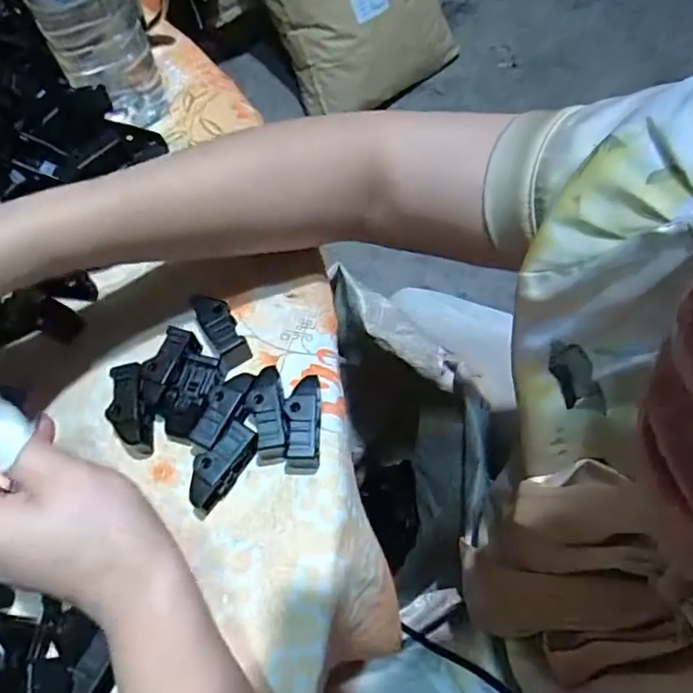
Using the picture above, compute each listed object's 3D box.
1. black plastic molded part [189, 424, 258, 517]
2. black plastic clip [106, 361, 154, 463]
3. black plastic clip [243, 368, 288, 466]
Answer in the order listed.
[{"bbox_3d":[-0.068,0.064,0.319,0.019,0.018,0.048,30,70,17],"label":"black plastic molded part"},{"bbox_3d":[-0.123,0.036,0.339,0.021,0.023,0.050,-19,65,-5],"label":"black plastic clip"},{"bbox_3d":[-0.044,0.038,0.329,0.021,0.019,0.053,-7,77,1],"label":"black plastic clip"}]

